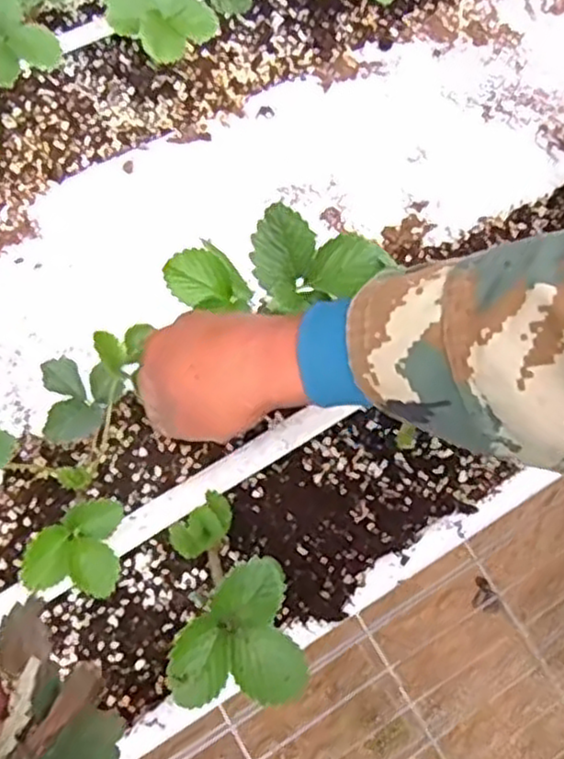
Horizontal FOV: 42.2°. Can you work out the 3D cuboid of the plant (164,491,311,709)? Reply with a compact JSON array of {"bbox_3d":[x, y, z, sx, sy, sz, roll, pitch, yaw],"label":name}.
[{"bbox_3d":[-0.027,0.130,0.432,0.072,0.099,0.113,-2,64,-1],"label":"plant"}]

